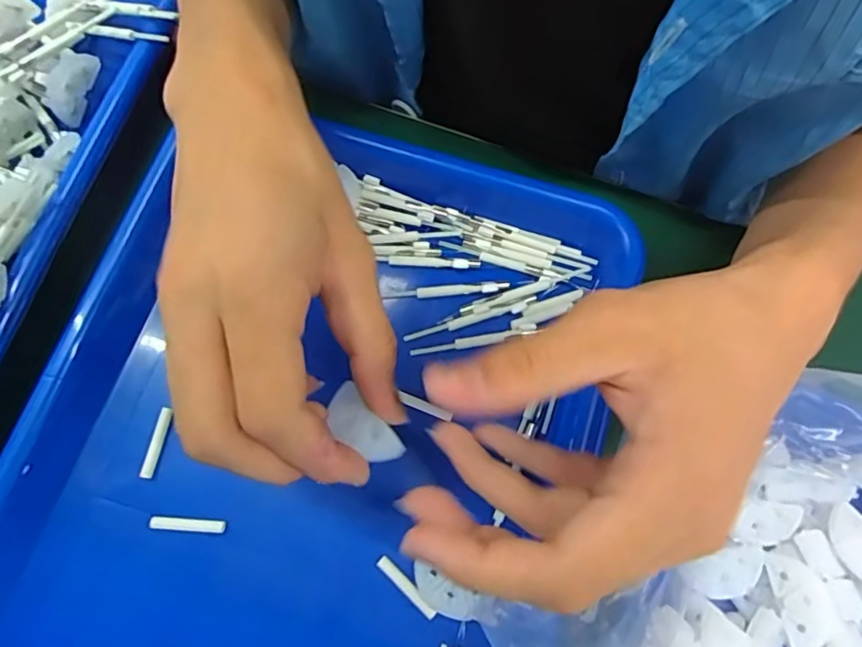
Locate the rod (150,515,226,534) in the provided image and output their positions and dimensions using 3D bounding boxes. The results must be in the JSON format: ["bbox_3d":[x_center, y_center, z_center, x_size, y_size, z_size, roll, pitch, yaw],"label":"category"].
[{"bbox_3d":[-0.113,0.093,0.261,0.033,0.004,0.006,4,74,1],"label":"rod"}]

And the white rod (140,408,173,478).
[{"bbox_3d":[-0.131,0.057,0.269,0.006,0.004,0.033,11,75,3],"label":"white rod"}]

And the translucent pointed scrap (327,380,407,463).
[{"bbox_3d":[-0.026,0.039,0.214,0.034,0.004,0.017,42,78,15],"label":"translucent pointed scrap"}]

